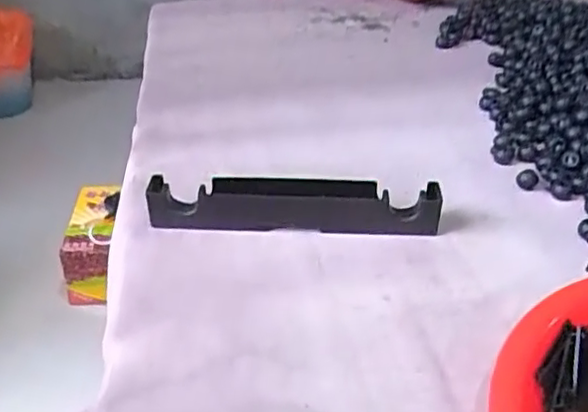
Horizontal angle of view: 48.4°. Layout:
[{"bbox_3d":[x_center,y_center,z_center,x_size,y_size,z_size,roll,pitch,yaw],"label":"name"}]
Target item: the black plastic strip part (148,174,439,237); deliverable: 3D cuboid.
[{"bbox_3d":[0.000,-0.002,0.452,0.195,0.032,0.025,1,34,2],"label":"black plastic strip part"}]

